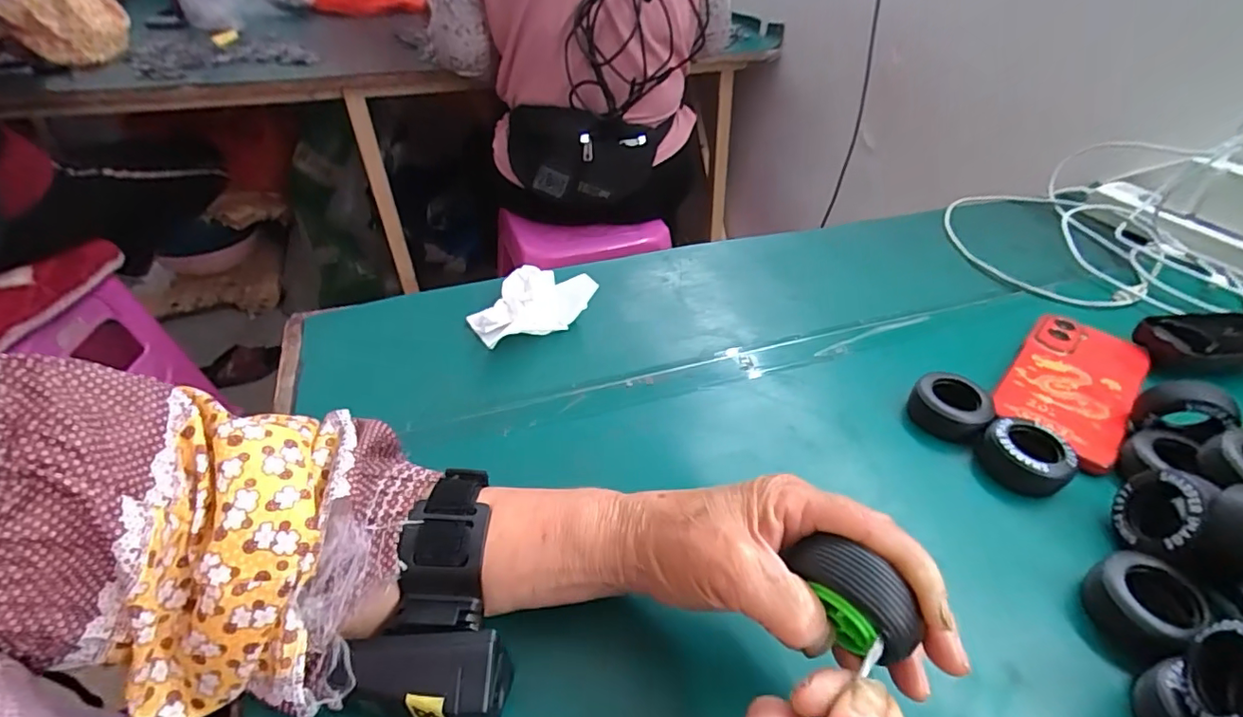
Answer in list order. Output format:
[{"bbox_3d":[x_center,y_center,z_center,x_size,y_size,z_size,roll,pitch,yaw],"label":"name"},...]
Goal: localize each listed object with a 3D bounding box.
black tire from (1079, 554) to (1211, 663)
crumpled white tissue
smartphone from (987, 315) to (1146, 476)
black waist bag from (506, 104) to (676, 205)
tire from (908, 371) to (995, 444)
[{"bbox_3d":[0.258,0.123,0.280,0.047,0.026,0.041,-17,45,-21],"label":"black tire"},{"bbox_3d":[-0.074,-0.043,0.447,0.084,0.032,0.063,-32,52,-32],"label":"crumpled white tissue"},{"bbox_3d":[0.328,0.018,0.410,0.075,0.015,0.165,34,50,30],"label":"smartphone"},{"bbox_3d":[-0.060,-0.345,0.947,0.266,0.142,0.115,2,42,0],"label":"black waist bag"},{"bbox_3d":[0.224,0.033,0.382,0.047,0.028,0.040,32,50,29],"label":"tire"}]

